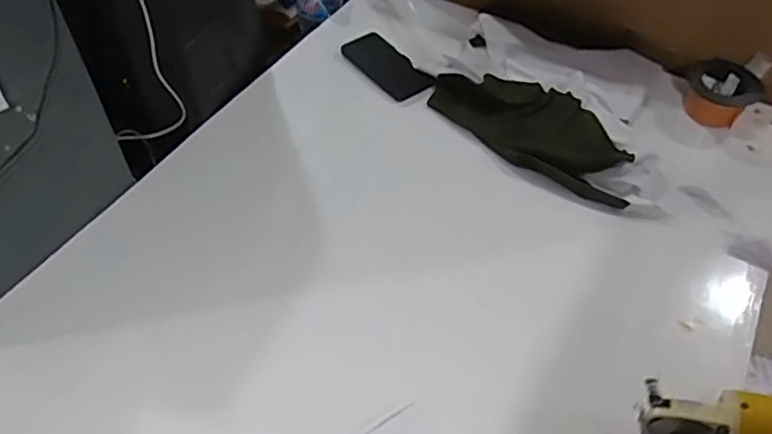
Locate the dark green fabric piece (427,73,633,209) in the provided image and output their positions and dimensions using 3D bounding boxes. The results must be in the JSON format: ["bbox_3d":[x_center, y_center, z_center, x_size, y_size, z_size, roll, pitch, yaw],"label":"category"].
[{"bbox_3d":[0.227,-0.145,0.909,0.323,0.023,0.170,34,58,23],"label":"dark green fabric piece"}]

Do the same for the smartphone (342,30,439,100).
[{"bbox_3d":[0.003,-0.253,1.001,0.084,0.014,0.179,-29,58,-23],"label":"smartphone"}]

